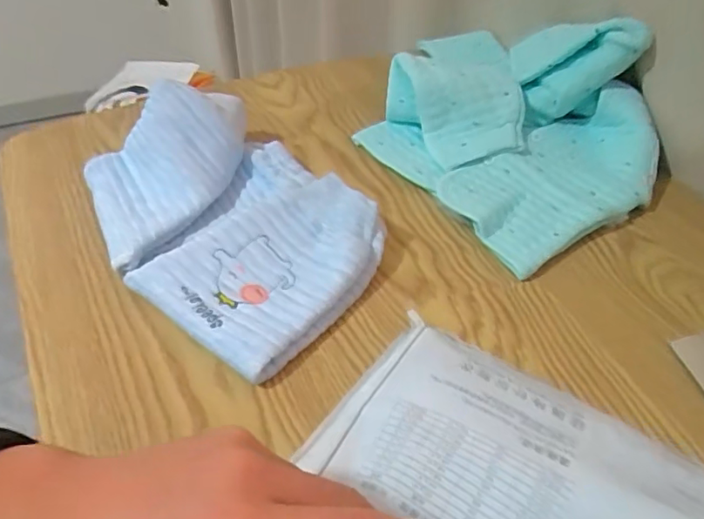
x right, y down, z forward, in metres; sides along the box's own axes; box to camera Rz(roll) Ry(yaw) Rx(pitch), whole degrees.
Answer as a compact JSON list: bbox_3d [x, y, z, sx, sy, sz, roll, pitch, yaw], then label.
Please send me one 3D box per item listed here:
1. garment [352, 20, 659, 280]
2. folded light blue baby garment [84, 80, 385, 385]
[{"bbox_3d":[0.169,-0.140,0.539,0.242,0.109,0.236,-25,50,-26],"label":"garment"},{"bbox_3d":[-0.092,-0.035,0.450,0.185,0.068,0.254,-27,51,-27],"label":"folded light blue baby garment"}]

